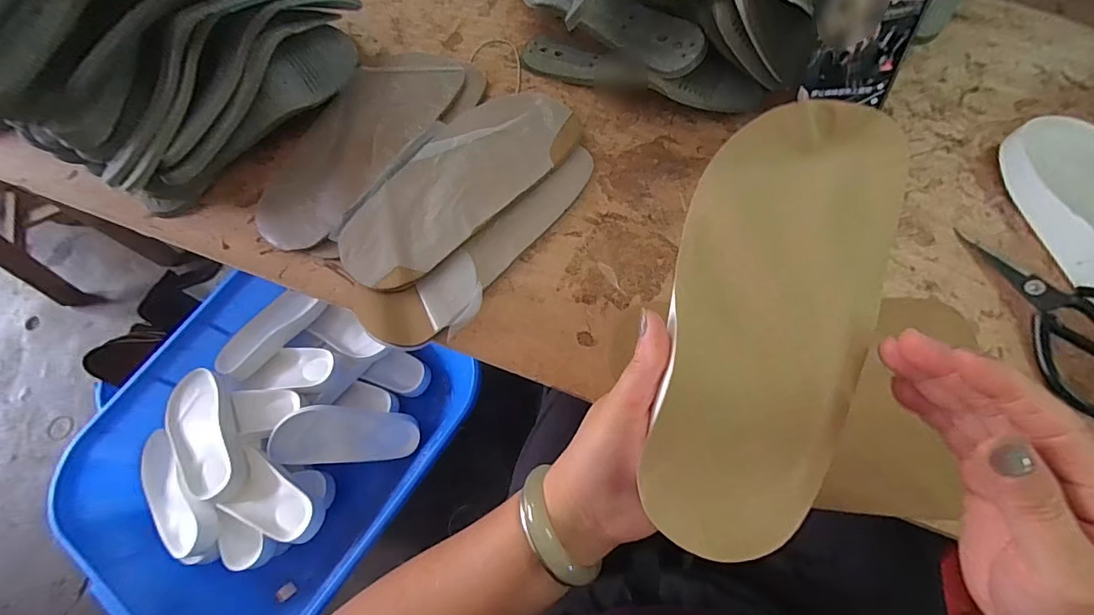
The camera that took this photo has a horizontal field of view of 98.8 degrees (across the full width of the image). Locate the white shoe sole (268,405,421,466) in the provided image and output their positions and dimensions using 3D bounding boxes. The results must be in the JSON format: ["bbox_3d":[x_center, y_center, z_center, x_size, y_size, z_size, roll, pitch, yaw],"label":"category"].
[{"bbox_3d":[-0.343,0.220,0.811,0.228,0.020,0.094,4,84,-19],"label":"white shoe sole"}]

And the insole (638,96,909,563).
[{"bbox_3d":[0.114,0.002,0.236,0.101,0.019,0.237,19,81,2],"label":"insole"}]

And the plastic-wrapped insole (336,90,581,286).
[{"bbox_3d":[-0.078,-0.116,0.431,0.244,0.013,0.103,-43,73,-14],"label":"plastic-wrapped insole"}]

